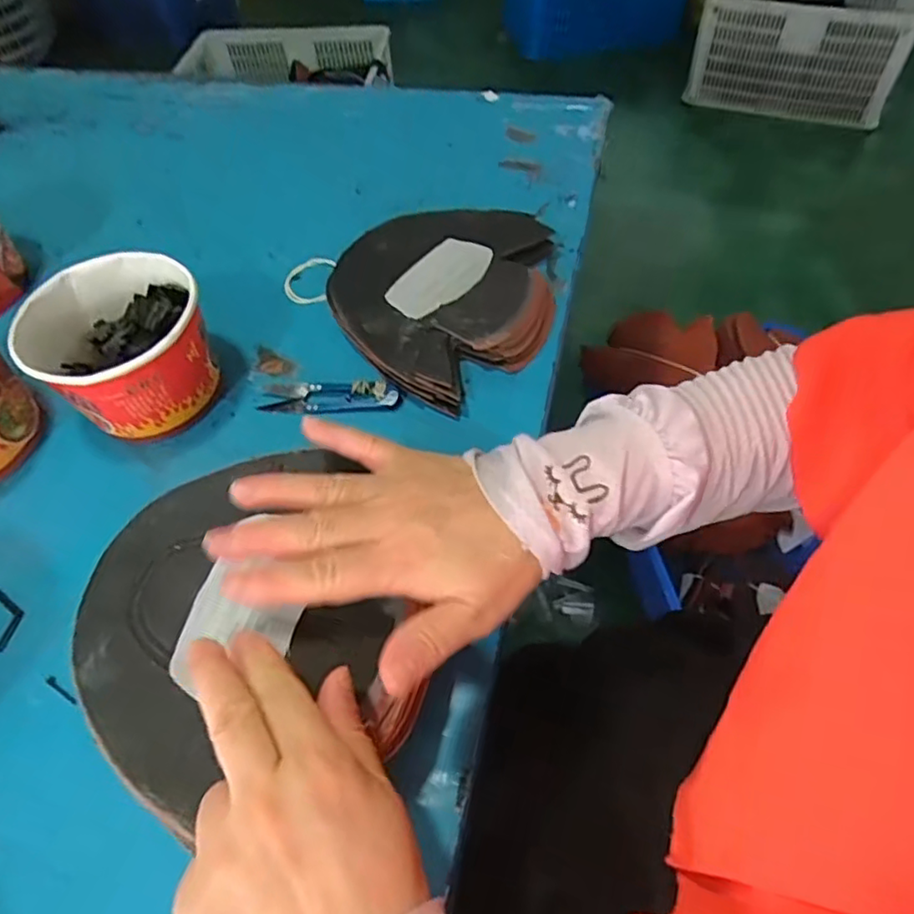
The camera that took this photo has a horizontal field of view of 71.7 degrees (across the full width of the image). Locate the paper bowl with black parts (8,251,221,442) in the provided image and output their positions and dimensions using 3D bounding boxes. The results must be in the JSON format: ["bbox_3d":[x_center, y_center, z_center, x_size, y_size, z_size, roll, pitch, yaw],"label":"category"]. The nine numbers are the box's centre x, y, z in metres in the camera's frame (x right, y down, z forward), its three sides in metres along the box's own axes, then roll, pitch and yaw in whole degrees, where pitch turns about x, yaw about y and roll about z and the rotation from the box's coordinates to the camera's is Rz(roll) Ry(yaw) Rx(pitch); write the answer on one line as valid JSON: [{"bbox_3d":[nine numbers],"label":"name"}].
[{"bbox_3d":[-0.235,-0.075,0.457,0.113,0.087,0.113,-2,55,3],"label":"paper bowl with black parts"}]

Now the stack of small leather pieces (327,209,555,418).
[{"bbox_3d":[-0.004,-0.142,0.516,0.196,0.041,0.187,-36,61,-20],"label":"stack of small leather pieces"}]

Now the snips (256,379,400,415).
[{"bbox_3d":[-0.095,-0.046,0.474,0.102,0.012,0.026,0,56,4],"label":"snips"}]

